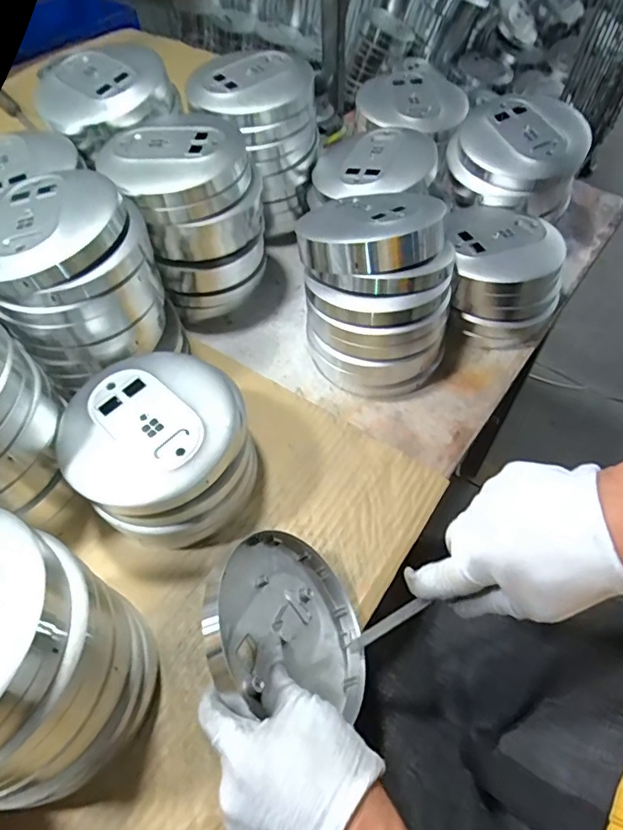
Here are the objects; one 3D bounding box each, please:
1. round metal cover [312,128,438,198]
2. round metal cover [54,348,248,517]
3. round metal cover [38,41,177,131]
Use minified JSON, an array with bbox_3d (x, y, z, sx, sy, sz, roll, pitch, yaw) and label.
[{"bbox_3d":[0.064,-0.279,0.587,0.132,0.042,0.132,-1,56,1],"label":"round metal cover"},{"bbox_3d":[-0.123,0.009,0.402,0.136,0.022,0.129,-1,56,1],"label":"round metal cover"},{"bbox_3d":[-0.217,-0.340,0.545,0.131,0.043,0.131,-1,56,1],"label":"round metal cover"}]

